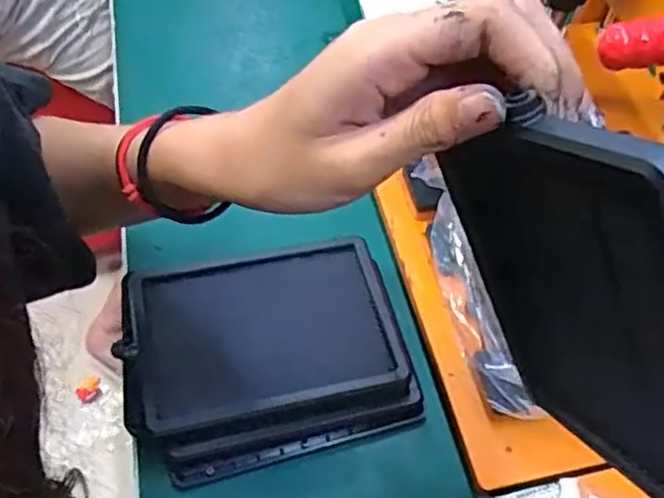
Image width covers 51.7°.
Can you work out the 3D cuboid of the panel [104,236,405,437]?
[{"bbox_3d":[-0.047,0.052,0.444,0.169,0.021,0.118,-10,57,-9],"label":"panel"}]

